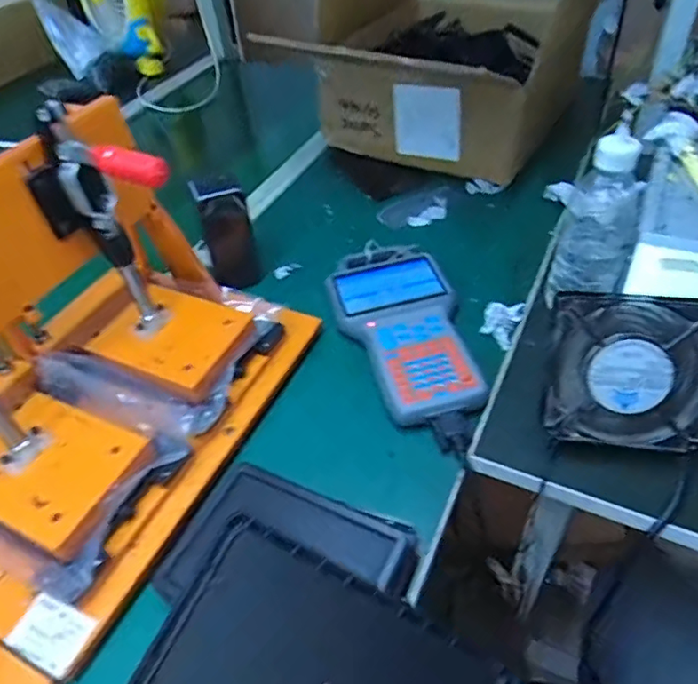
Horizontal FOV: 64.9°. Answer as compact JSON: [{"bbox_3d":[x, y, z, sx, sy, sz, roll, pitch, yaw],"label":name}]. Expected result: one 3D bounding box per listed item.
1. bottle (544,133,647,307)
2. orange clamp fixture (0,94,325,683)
[{"bbox_3d":[0.231,-0.113,0.501,0.062,0.154,0.049,15,50,19],"label":"bottle"},{"bbox_3d":[-0.225,0.003,0.436,0.229,0.242,0.373,17,50,21],"label":"orange clamp fixture"}]

